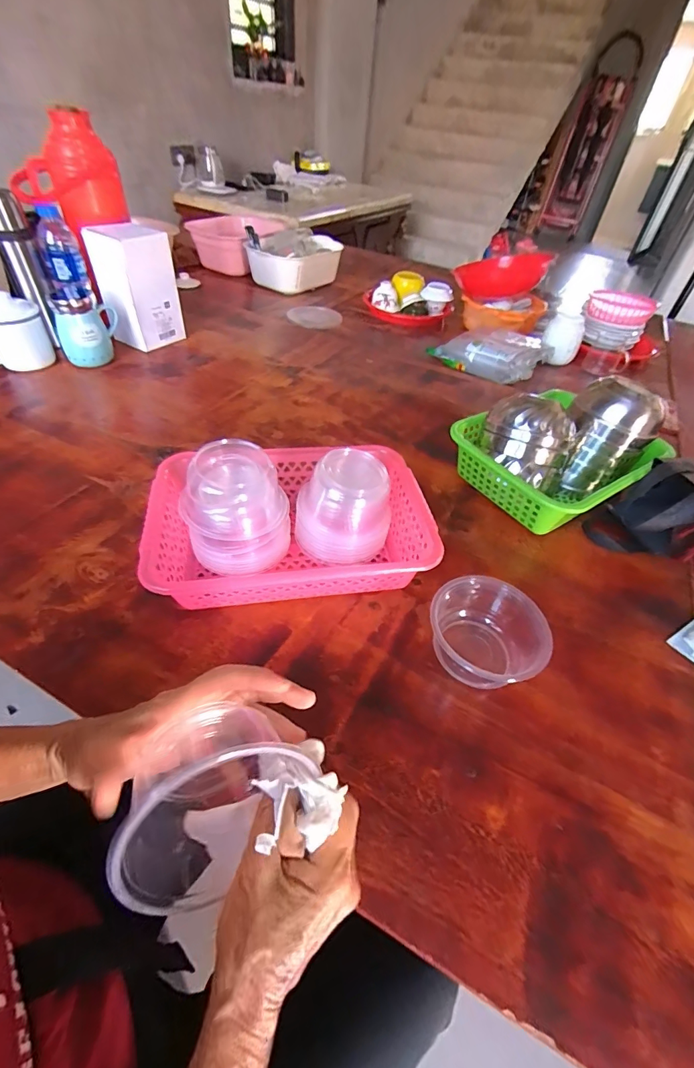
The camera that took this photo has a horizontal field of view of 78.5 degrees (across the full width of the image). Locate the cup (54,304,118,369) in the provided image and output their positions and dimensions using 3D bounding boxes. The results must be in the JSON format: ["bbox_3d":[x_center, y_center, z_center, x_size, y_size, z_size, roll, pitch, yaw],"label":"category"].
[{"bbox_3d":[-0.498,-0.380,0.821,0.088,0.105,0.084,3,46,-3],"label":"cup"}]

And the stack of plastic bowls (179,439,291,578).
[{"bbox_3d":[-0.125,-0.023,0.483,0.112,0.123,0.099,-22,52,-25],"label":"stack of plastic bowls"}]

